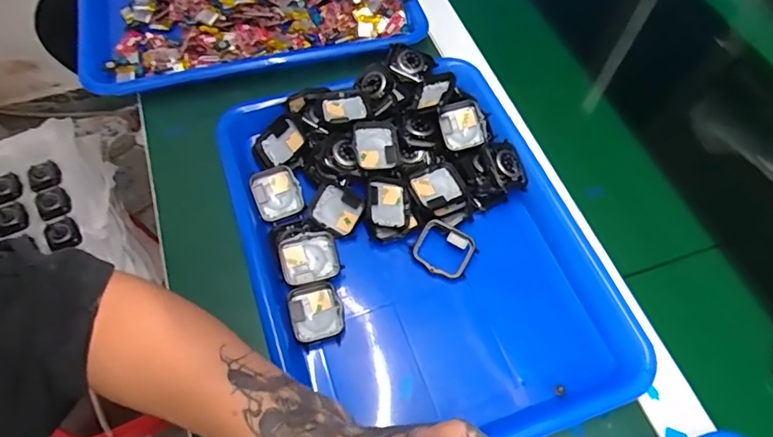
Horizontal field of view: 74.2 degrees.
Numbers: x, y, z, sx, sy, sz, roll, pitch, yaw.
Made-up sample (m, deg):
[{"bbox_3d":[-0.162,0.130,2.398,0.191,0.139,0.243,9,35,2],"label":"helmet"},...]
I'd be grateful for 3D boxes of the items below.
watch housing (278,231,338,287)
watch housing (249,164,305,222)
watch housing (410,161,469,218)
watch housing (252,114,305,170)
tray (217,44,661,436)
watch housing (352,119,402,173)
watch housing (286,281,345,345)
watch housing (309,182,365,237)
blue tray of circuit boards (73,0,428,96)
[{"bbox_3d":[-0.059,0.031,0.390,0.042,0.012,0.037,-16,61,-10],"label":"watch housing"},{"bbox_3d":[-0.091,-0.021,0.428,0.039,0.012,0.043,-17,90,-12],"label":"watch housing"},{"bbox_3d":[0.044,-0.024,0.425,0.043,0.011,0.040,-26,63,-16],"label":"watch housing"},{"bbox_3d":[-0.095,-0.063,0.446,0.048,0.011,0.034,-42,93,14],"label":"watch housing"},{"bbox_3d":[0.021,0.013,0.410,0.255,0.047,0.339,-18,61,-12],"label":"tray"},{"bbox_3d":[-0.008,-0.061,0.430,0.039,0.009,0.043,-12,82,-16],"label":"watch housing"},{"bbox_3d":[-0.052,0.069,0.377,0.038,0.009,0.041,-17,61,-11],"label":"watch housing"},{"bbox_3d":[-0.042,-0.007,0.425,0.039,0.009,0.037,27,92,5],"label":"watch housing"},{"bbox_3d":[-0.154,-0.242,0.565,0.351,0.046,0.258,-12,60,-9],"label":"blue tray of circuit boards"}]

